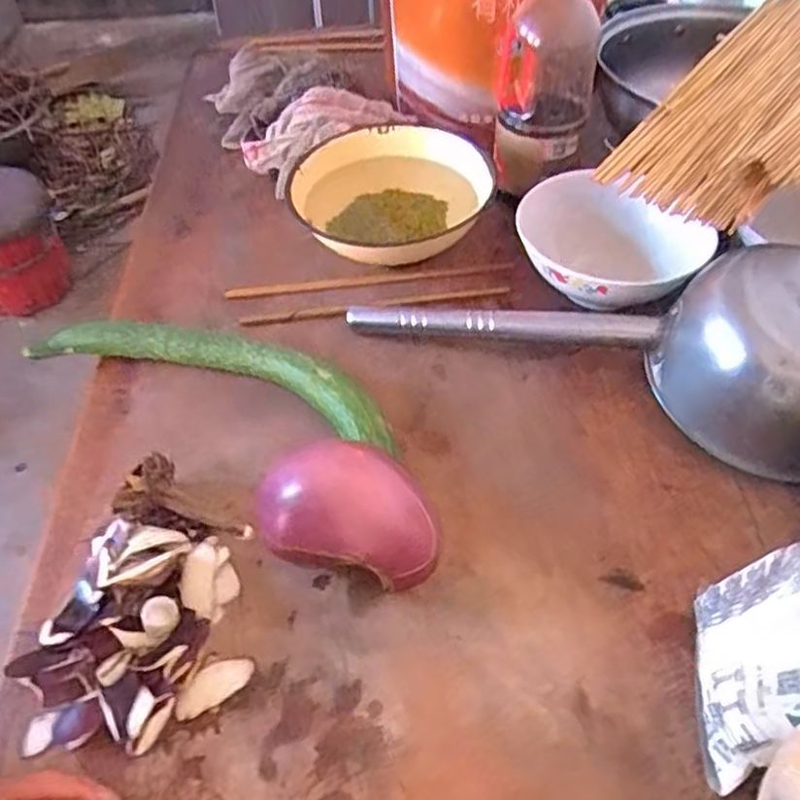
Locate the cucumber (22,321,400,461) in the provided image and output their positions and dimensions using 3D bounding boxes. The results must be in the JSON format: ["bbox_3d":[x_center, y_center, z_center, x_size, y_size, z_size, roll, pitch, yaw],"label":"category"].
[{"bbox_3d":[-0.151,-0.021,0.569,0.322,0.036,0.064,17,52,16],"label":"cucumber"}]

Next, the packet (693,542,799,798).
[{"bbox_3d":[0.189,0.118,0.348,0.024,0.132,0.098,24,48,-17],"label":"packet"}]

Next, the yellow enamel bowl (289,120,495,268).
[{"bbox_3d":[-0.008,-0.169,0.654,0.164,0.083,0.177,-1,50,1],"label":"yellow enamel bowl"}]

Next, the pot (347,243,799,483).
[{"bbox_3d":[0.155,-0.060,0.532,0.390,0.099,0.140,19,53,17],"label":"pot"}]

